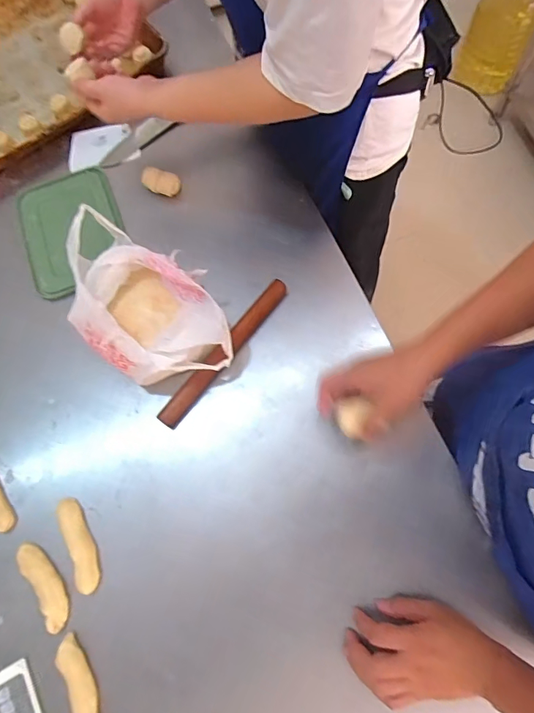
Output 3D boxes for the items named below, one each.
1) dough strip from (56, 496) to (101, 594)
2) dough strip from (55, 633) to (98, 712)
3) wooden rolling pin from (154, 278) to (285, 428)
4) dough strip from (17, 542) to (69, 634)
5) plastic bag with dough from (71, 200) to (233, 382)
[{"bbox_3d":[-0.249,0.247,0.565,0.029,0.018,0.122,-23,73,-6],"label":"dough strip"},{"bbox_3d":[-0.222,0.399,0.509,0.029,0.017,0.120,-30,73,-8],"label":"dough strip"},{"bbox_3d":[-0.062,-0.009,0.641,0.029,0.030,0.273,36,76,12],"label":"wooden rolling pin"},{"bbox_3d":[-0.287,0.293,0.551,0.034,0.015,0.114,-34,74,-9],"label":"dough strip"},{"bbox_3d":[-0.181,-0.071,0.631,0.179,0.097,0.284,-44,74,-12],"label":"plastic bag with dough"}]

